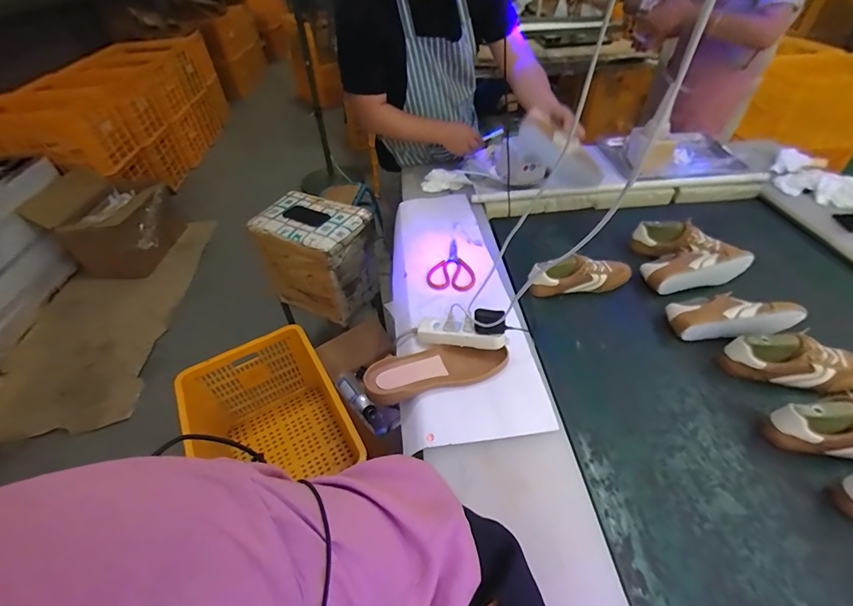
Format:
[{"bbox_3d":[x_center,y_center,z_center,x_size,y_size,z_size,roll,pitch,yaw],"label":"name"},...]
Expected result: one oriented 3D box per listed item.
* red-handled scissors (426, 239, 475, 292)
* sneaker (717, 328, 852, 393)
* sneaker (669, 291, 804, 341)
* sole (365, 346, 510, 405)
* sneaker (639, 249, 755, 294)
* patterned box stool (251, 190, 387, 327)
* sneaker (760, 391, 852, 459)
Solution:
[{"bbox_3d":[0.064,-0.096,0.947,0.108,0.006,0.171,5,46,6],"label":"red-handled scissors"},{"bbox_3d":[0.717,0.112,0.742,0.255,0.087,0.079,6,46,6],"label":"sneaker"},{"bbox_3d":[0.647,0.034,0.815,0.245,0.089,0.100,2,46,2],"label":"sneaker"},{"bbox_3d":[0.018,0.116,0.725,0.264,0.024,0.092,-12,47,-11],"label":"sole"},{"bbox_3d":[0.644,-0.081,0.934,0.237,0.074,0.086,-12,47,-11],"label":"sneaker"},{"bbox_3d":[-0.387,-0.159,1.427,0.355,0.368,0.268,18,48,20],"label":"patterned box stool"},{"bbox_3d":[0.715,0.206,0.642,0.258,0.085,0.084,3,46,3],"label":"sneaker"}]

